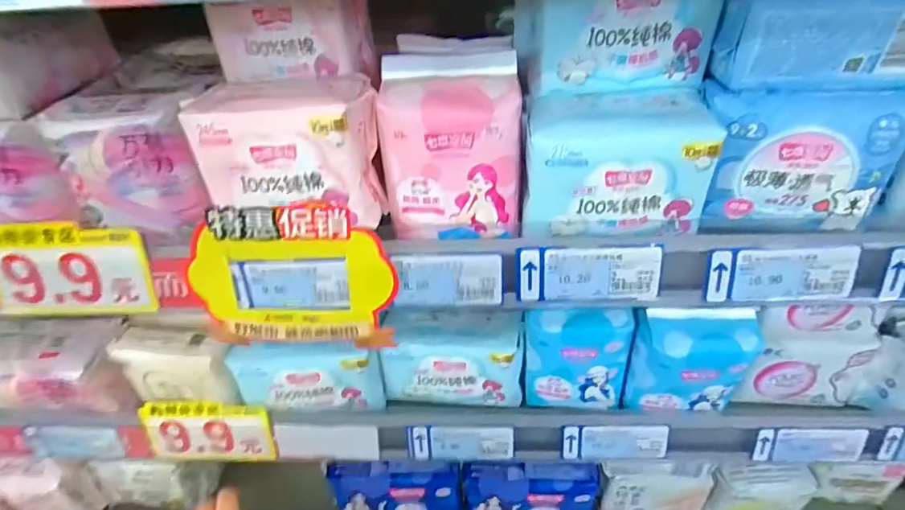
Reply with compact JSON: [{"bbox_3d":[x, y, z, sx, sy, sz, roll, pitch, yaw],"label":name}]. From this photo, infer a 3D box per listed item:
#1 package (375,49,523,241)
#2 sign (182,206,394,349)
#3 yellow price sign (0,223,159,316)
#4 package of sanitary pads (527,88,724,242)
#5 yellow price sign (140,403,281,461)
[{"bbox_3d":[0.000,-0.069,0.328,0.086,0.103,0.051,-3,38,1],"label":"package"},{"bbox_3d":[-0.110,0.016,0.341,0.134,0.103,0.017,0,38,5],"label":"sign"},{"bbox_3d":[-0.269,0.012,0.354,0.115,0.069,0.004,0,25,3],"label":"yellow price sign"},{"bbox_3d":[0.103,-0.058,0.325,0.113,0.079,0.055,-2,38,2],"label":"package of sanitary pads"},{"bbox_3d":[-0.230,0.170,0.481,0.120,0.072,0.006,1,25,4],"label":"yellow price sign"}]

